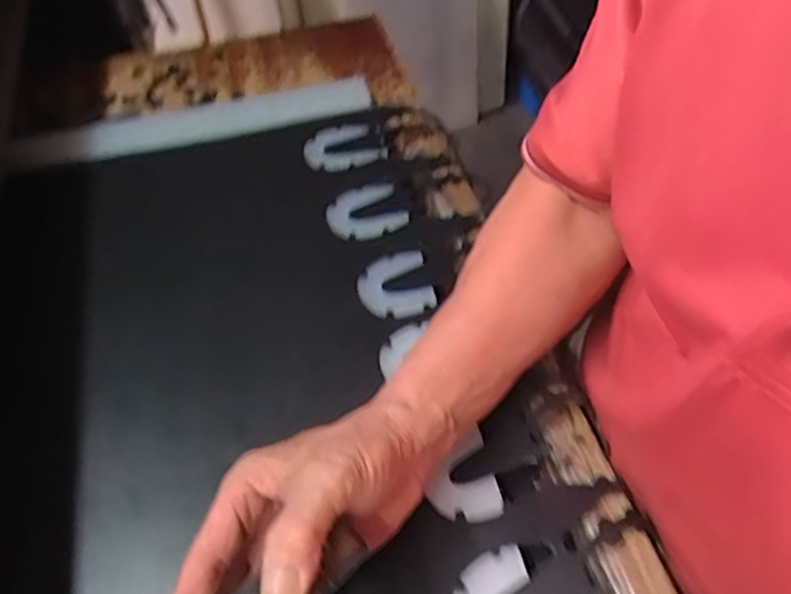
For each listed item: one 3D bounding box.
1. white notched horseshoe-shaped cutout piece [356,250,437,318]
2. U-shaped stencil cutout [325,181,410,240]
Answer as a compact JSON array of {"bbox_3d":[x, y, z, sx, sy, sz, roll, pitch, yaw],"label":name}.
[{"bbox_3d":[-0.001,-0.010,0.513,0.054,0.004,0.061,-11,50,-4],"label":"white notched horseshoe-shaped cutout piece"},{"bbox_3d":[-0.025,-0.070,0.567,0.062,0.006,0.057,-19,51,-10],"label":"U-shaped stencil cutout"}]

